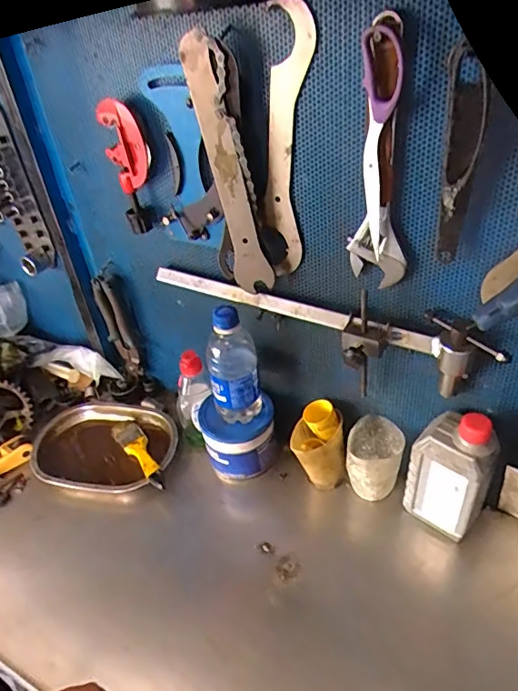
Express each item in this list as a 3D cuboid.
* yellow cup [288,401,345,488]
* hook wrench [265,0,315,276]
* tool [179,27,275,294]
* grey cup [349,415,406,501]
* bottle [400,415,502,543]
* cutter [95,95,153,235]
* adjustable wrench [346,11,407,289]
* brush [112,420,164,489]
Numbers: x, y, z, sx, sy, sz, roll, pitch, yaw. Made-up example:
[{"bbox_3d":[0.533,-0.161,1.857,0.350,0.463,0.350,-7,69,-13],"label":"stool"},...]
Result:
[{"bbox_3d":[0.081,0.144,0.692,0.066,0.124,0.063,-5,37,4],"label":"yellow cup"},{"bbox_3d":[0.028,-0.190,0.517,0.041,0.267,0.012,15,43,17],"label":"hook wrench"},{"bbox_3d":[-0.028,-0.171,0.528,0.057,0.256,0.018,7,39,19],"label":"tool"},{"bbox_3d":[0.151,0.156,0.664,0.068,0.111,0.068,-5,37,4],"label":"grey cup"},{"bbox_3d":[0.221,0.151,0.596,0.086,0.190,0.049,26,48,37],"label":"bottle"},{"bbox_3d":[-0.149,-0.211,0.608,0.053,0.152,0.032,3,40,15],"label":"cutter"},{"bbox_3d":[0.109,-0.160,0.464,0.052,0.229,0.022,4,38,15],"label":"adjustable wrench"},{"bbox_3d":[-0.174,0.154,0.753,0.038,0.023,0.167,-28,41,-24],"label":"brush"}]

